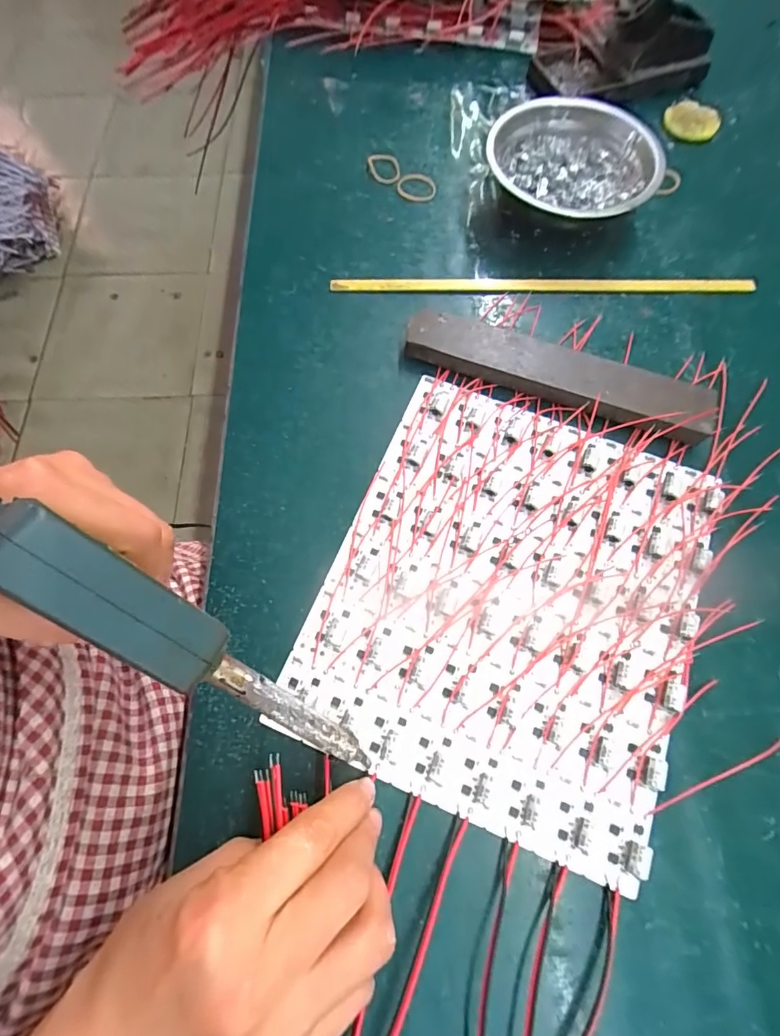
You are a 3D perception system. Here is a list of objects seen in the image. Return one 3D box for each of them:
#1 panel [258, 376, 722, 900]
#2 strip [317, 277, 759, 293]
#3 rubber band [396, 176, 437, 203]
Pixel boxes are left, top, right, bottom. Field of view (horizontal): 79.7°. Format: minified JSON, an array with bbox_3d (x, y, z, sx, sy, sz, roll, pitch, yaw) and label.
[{"bbox_3d":[0.071,0.042,0.268,0.199,0.010,0.235,22,72,7],"label":"panel"},{"bbox_3d":[0.114,-0.173,0.346,0.307,0.008,0.011,0,71,0],"label":"strip"},{"bbox_3d":[0.022,-0.273,0.387,0.032,0.006,0.028,7,71,2],"label":"rubber band"}]

